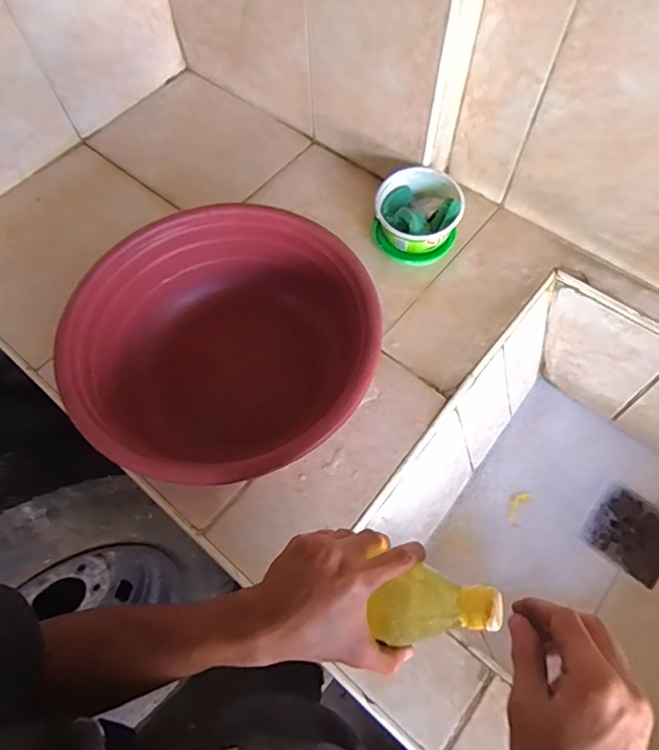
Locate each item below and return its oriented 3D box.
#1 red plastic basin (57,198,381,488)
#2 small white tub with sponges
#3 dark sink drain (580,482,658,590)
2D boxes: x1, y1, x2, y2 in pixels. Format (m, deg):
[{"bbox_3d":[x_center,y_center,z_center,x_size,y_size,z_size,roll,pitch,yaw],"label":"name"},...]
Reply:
[{"bbox_3d":[-0.107,-0.028,0.545,0.313,0.134,0.296,-1,64,2],"label":"red plastic basin"},{"bbox_3d":[0.120,-0.223,0.674,0.109,0.061,0.114,-1,64,2],"label":"small white tub with sponges"},{"bbox_3d":[0.414,0.215,0.676,0.105,0.015,0.104,36,71,18],"label":"dark sink drain"}]

